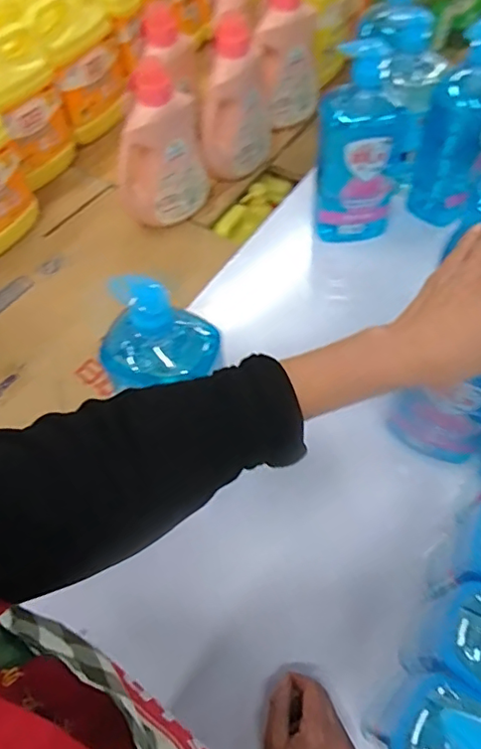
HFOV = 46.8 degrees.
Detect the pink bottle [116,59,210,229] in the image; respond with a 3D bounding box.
[{"bbox_3d":[-0.122,-0.338,0.821,0.136,0.233,0.082,-11,45,-6],"label":"pink bottle"}]

